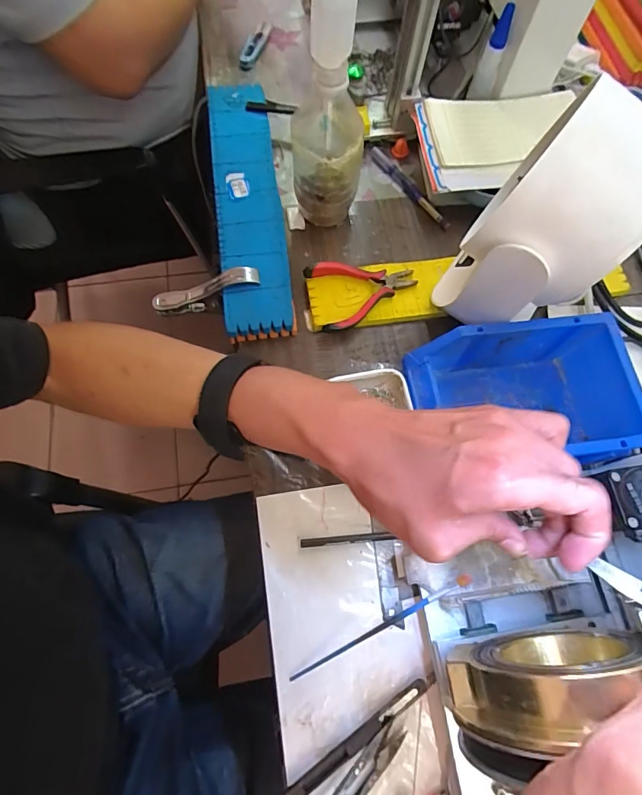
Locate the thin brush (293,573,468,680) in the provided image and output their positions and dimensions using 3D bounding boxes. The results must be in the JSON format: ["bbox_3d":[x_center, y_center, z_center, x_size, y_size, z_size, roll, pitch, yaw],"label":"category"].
[{"bbox_3d":[0.050,0.188,0.359,0.163,0.014,0.007,-30,73,1],"label":"thin brush"}]

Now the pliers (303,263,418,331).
[{"bbox_3d":[0.045,-0.108,0.465,0.117,0.016,0.076,-4,69,-6],"label":"pliers"}]

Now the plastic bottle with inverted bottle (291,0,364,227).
[{"bbox_3d":[0.008,-0.276,0.429,0.070,0.219,0.086,4,69,-1],"label":"plastic bottle with inverted bottle"}]

